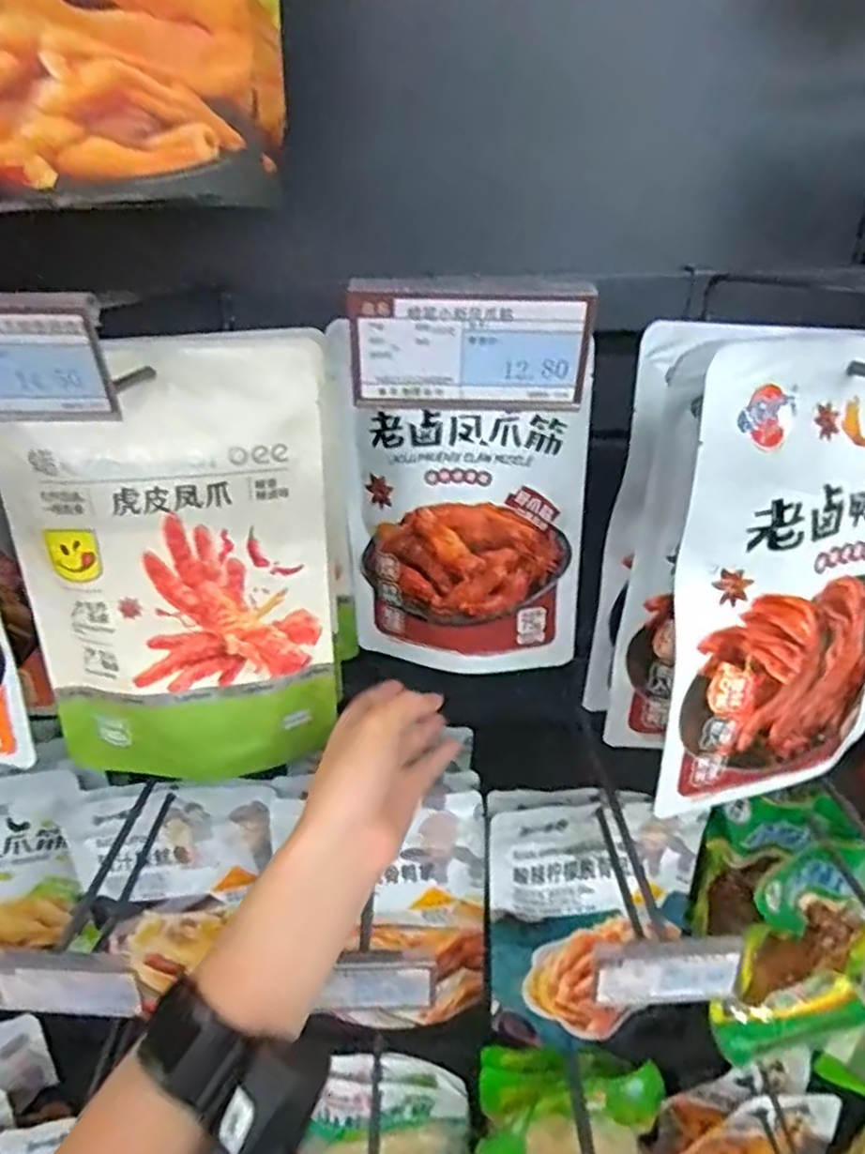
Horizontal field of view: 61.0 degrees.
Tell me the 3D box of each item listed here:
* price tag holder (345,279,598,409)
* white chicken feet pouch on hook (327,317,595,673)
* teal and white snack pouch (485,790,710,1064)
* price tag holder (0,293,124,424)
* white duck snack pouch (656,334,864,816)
[{"bbox_3d":[0.013,-0.077,0.247,0.079,0.039,0.008,-1,26,0],"label":"price tag holder"},{"bbox_3d":[0.019,-0.035,0.486,0.152,0.204,0.024,4,27,8],"label":"white chicken feet pouch on hook"},{"bbox_3d":[0.122,0.275,0.573,0.158,0.235,0.046,0,26,2],"label":"teal and white snack pouch"},{"bbox_3d":[-0.148,-0.072,0.245,0.077,0.041,0.012,-2,26,-3],"label":"price tag holder"},{"bbox_3d":[0.197,0.001,0.386,0.174,0.235,0.046,-17,31,-30],"label":"white duck snack pouch"}]

